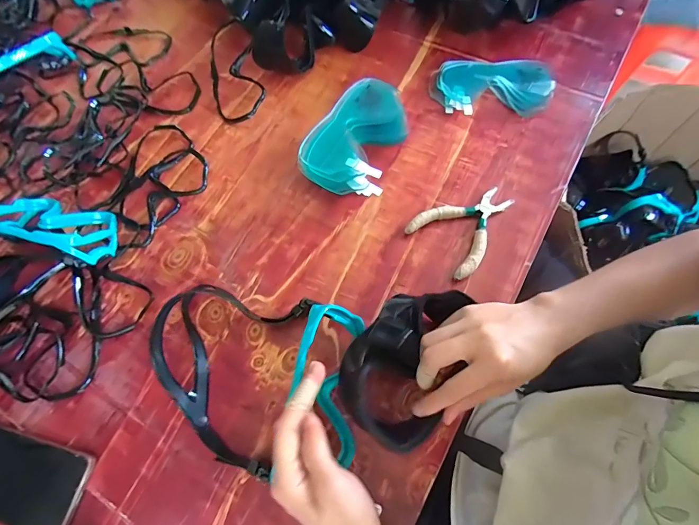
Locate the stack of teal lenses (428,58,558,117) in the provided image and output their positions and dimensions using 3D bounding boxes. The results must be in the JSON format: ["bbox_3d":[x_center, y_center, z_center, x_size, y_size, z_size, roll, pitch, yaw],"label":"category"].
[{"bbox_3d":[0.203,-0.253,0.518,0.157,0.027,0.094,-5,68,1],"label":"stack of teal lenses"}]

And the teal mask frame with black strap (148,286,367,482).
[{"bbox_3d":[-0.105,0.111,0.363,0.225,0.069,0.168,5,68,5],"label":"teal mask frame with black strap"}]

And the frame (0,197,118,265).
[{"bbox_3d":[-0.364,-0.049,0.444,0.167,0.069,0.070,16,70,9],"label":"frame"}]

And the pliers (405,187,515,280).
[{"bbox_3d":[0.145,-0.046,0.442,0.123,0.016,0.091,-37,71,-11],"label":"pliers"}]

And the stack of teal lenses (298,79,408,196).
[{"bbox_3d":[0.009,-0.159,0.474,0.109,0.057,0.164,19,70,11],"label":"stack of teal lenses"}]

